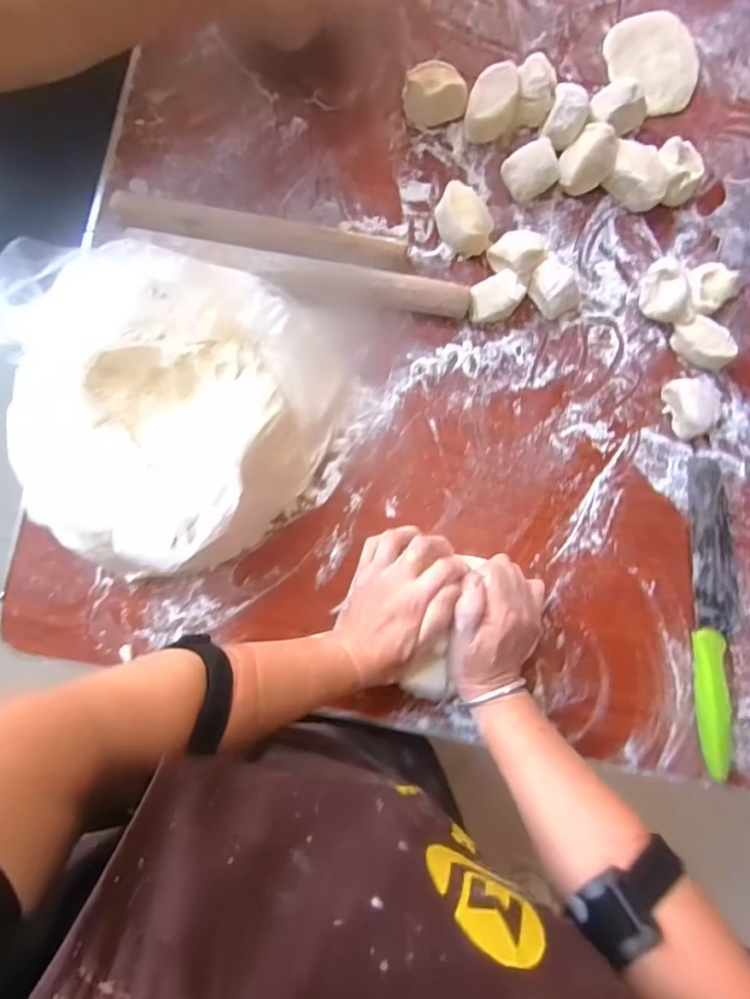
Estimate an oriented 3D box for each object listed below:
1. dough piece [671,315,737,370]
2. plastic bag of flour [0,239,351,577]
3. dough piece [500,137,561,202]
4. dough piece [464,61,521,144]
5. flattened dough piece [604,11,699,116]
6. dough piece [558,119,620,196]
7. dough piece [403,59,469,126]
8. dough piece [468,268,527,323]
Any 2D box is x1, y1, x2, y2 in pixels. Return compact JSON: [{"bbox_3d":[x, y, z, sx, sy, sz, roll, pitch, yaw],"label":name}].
[{"bbox_3d":[0.294,-0.139,0.455,0.032,0.040,0.048,-30,93,-5],"label":"dough piece"},{"bbox_3d":[-0.144,-0.061,0.381,0.229,0.103,0.215,6,89,-6],"label":"plastic bag of flour"},{"bbox_3d":[0.136,-0.285,0.443,0.044,0.026,0.039,-26,92,-5],"label":"dough piece"},{"bbox_3d":[0.103,-0.344,0.439,0.040,0.032,0.057,21,88,-5],"label":"dough piece"},{"bbox_3d":[0.261,-0.401,0.469,0.085,0.015,0.085,-14,91,-6],"label":"flattened dough piece"},{"bbox_3d":[0.188,-0.298,0.447,0.041,0.028,0.052,38,86,-4],"label":"dough piece"},{"bbox_3d":[0.051,-0.349,0.436,0.049,0.027,0.043,-14,91,-6],"label":"dough piece"},{"bbox_3d":[0.102,-0.173,0.438,0.046,0.029,0.035,-25,92,-5],"label":"dough piece"}]

